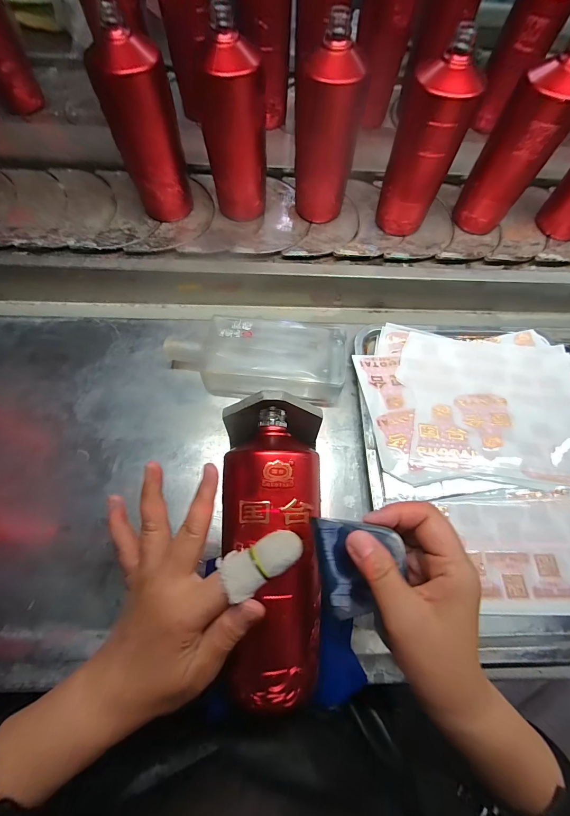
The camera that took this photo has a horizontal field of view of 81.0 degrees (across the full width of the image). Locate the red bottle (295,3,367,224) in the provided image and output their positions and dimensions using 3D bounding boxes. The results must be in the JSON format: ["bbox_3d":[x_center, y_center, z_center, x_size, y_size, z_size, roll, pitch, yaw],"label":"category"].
[{"bbox_3d":[0.052,-0.351,0.441,0.068,0.197,0.067,-37,78,-14],"label":"red bottle"}]

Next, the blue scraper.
[{"bbox_3d":[0.053,0.112,0.232,0.059,0.004,0.071,-5,95,14],"label":"blue scraper"}]

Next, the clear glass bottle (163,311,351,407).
[{"bbox_3d":[-0.036,-0.060,0.426,0.225,0.049,0.102,6,65,1],"label":"clear glass bottle"}]

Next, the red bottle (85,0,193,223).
[{"bbox_3d":[-0.178,-0.351,0.432,0.070,0.203,0.064,1,72,-4],"label":"red bottle"}]

